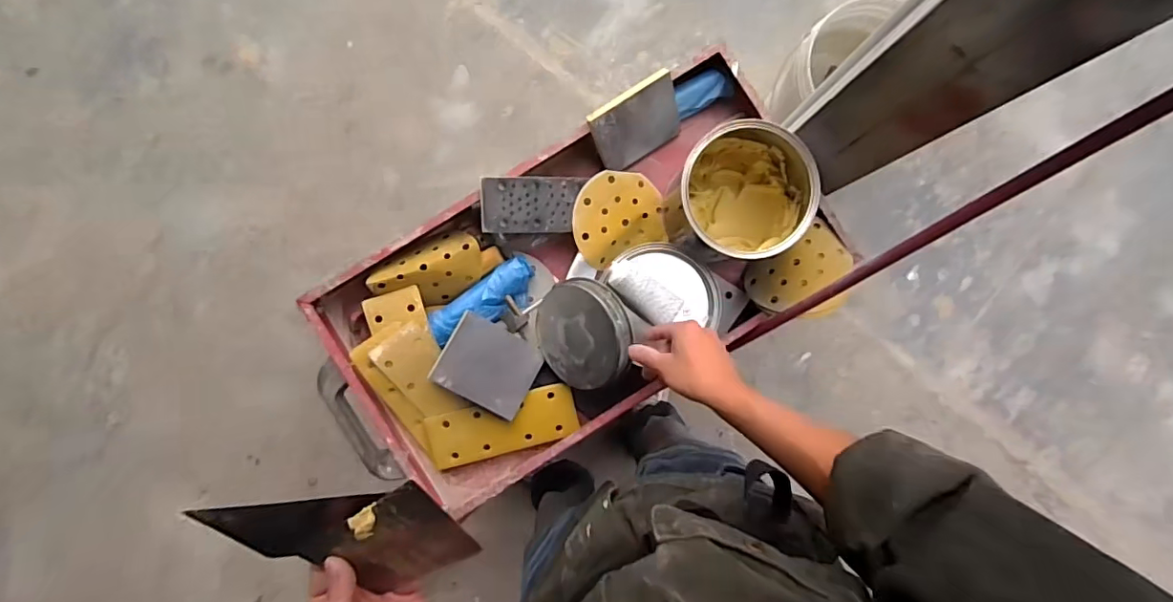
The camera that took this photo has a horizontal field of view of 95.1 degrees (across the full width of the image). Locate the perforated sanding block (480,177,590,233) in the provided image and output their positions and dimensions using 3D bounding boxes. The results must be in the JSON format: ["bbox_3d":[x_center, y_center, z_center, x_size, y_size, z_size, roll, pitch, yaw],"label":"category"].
[{"bbox_3d":[-0.070,-0.125,0.699,0.132,0.006,0.072,-4,92,-18],"label":"perforated sanding block"}]

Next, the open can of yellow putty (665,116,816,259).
[{"bbox_3d":[0.186,-0.127,0.672,0.153,0.152,0.149,0,88,-1],"label":"open can of yellow putty"}]

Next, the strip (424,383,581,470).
[{"bbox_3d":[-0.111,0.169,0.720,0.197,0.009,0.076,-14,95,-1],"label":"strip"}]

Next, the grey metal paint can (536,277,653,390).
[{"bbox_3d":[0.006,0.039,0.679,0.143,0.071,0.143,13,113,34],"label":"grey metal paint can"}]

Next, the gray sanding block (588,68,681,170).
[{"bbox_3d":[0.069,-0.234,0.717,0.120,0.101,0.020,-30,49,0],"label":"gray sanding block"}]

